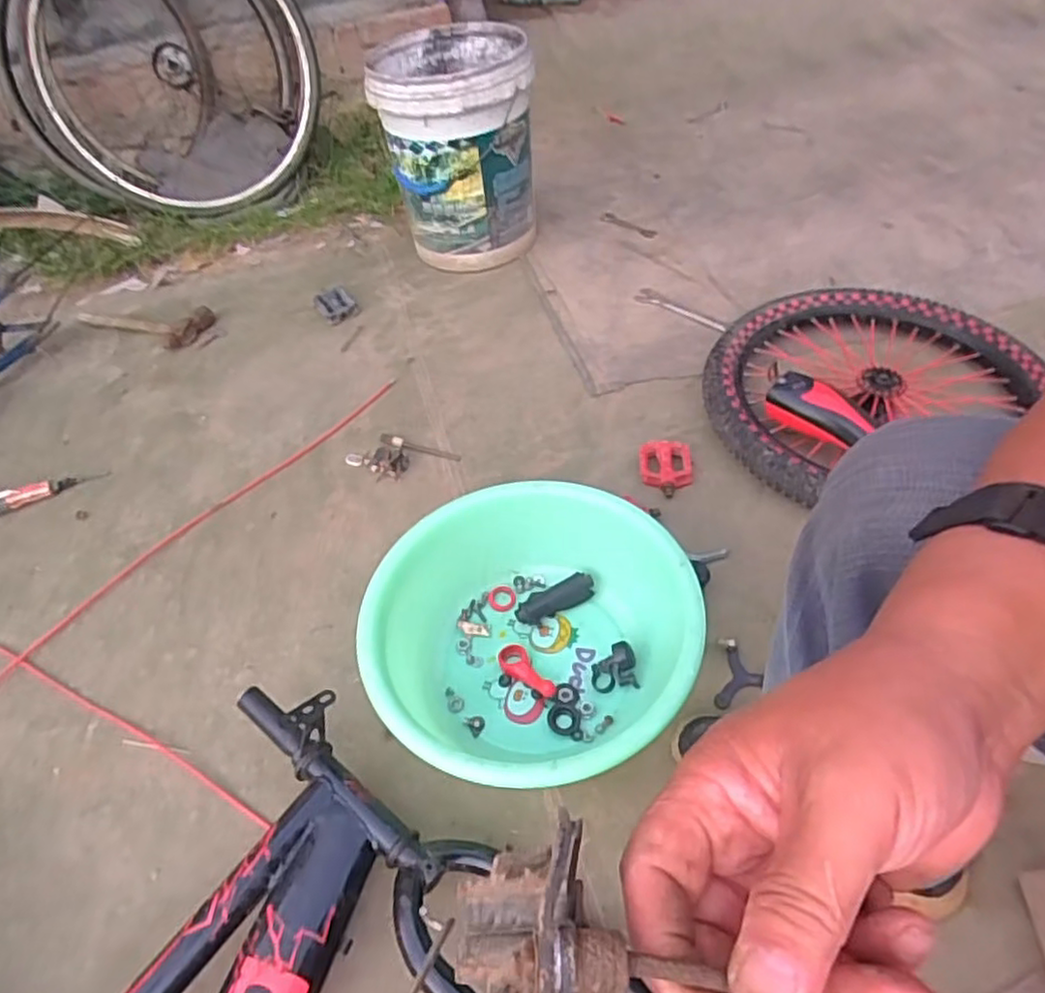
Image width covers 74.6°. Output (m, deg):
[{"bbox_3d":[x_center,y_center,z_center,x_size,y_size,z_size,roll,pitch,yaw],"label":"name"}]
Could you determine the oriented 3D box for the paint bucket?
[{"bbox_3d":[-0.129,-0.703,1.427,0.293,0.384,0.324,-4,47,2],"label":"paint bucket"}]

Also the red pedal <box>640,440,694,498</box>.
[{"bbox_3d":[0.208,-0.041,0.993,0.075,0.025,0.095,-1,48,4],"label":"red pedal"}]

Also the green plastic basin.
[{"bbox_3d":[0.017,0.156,0.765,0.328,0.131,0.344,-3,47,3],"label":"green plastic basin"}]

